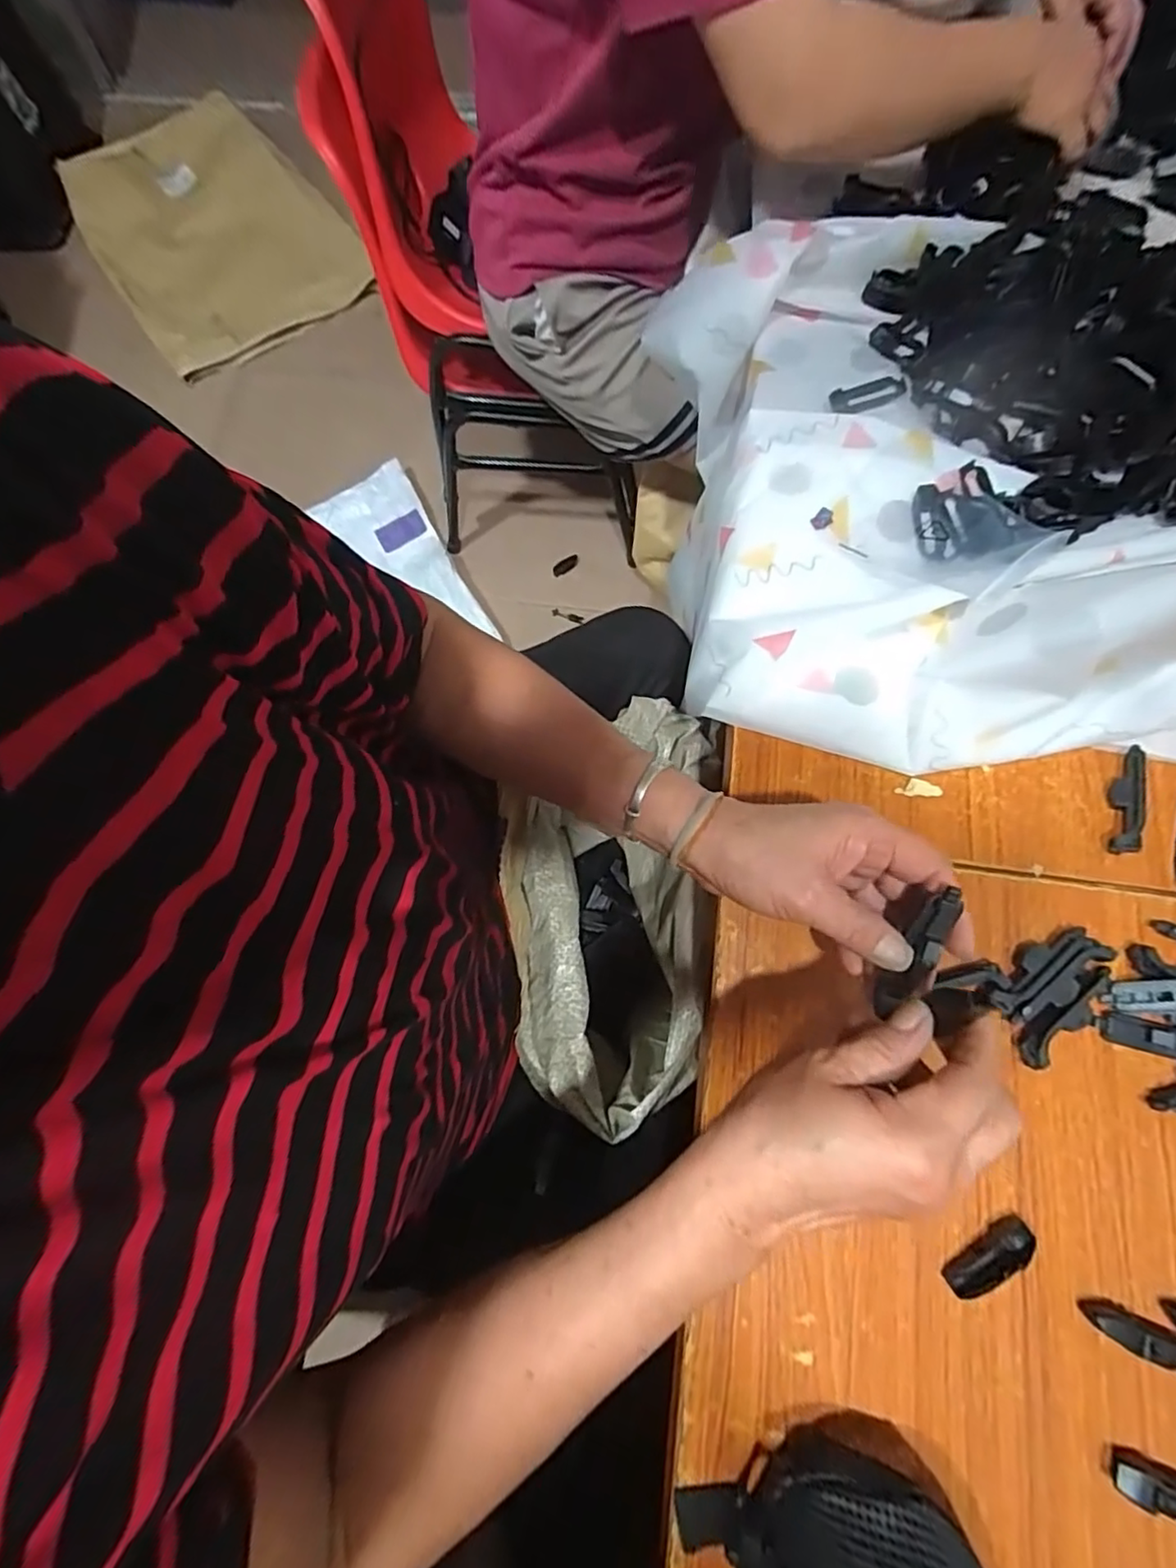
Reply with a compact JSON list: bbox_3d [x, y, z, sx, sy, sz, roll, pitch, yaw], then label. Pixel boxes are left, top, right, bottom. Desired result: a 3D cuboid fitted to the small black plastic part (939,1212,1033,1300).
[{"bbox_3d":[0.222,0.261,0.339,0.053,0.013,0.018,-32,76,-7],"label":"small black plastic part"}]

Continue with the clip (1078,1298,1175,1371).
[{"bbox_3d":[0.293,0.293,0.327,0.050,0.014,0.018,24,77,8],"label":"clip"}]

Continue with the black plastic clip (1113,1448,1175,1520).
[{"bbox_3d":[0.292,0.358,0.310,0.052,0.015,0.018,18,76,6],"label":"black plastic clip"}]

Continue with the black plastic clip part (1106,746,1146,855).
[{"bbox_3d":[0.356,0.010,0.404,0.017,0.017,0.074,22,76,7],"label":"black plastic clip part"}]

